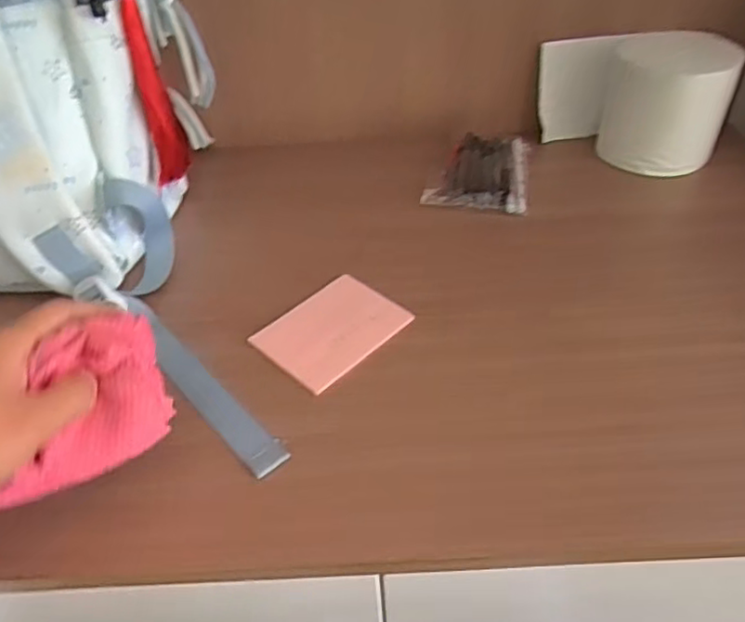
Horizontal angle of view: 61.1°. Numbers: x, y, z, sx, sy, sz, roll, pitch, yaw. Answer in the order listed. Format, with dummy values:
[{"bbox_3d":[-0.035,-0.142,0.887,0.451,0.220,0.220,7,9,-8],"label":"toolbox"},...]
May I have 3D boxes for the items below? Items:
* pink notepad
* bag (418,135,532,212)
[{"bbox_3d":[-0.030,0.012,0.476,0.076,0.004,0.101,33,54,32],"label":"pink notepad"},{"bbox_3d":[0.106,-0.140,0.622,0.093,0.018,0.124,6,44,10],"label":"bag"}]

